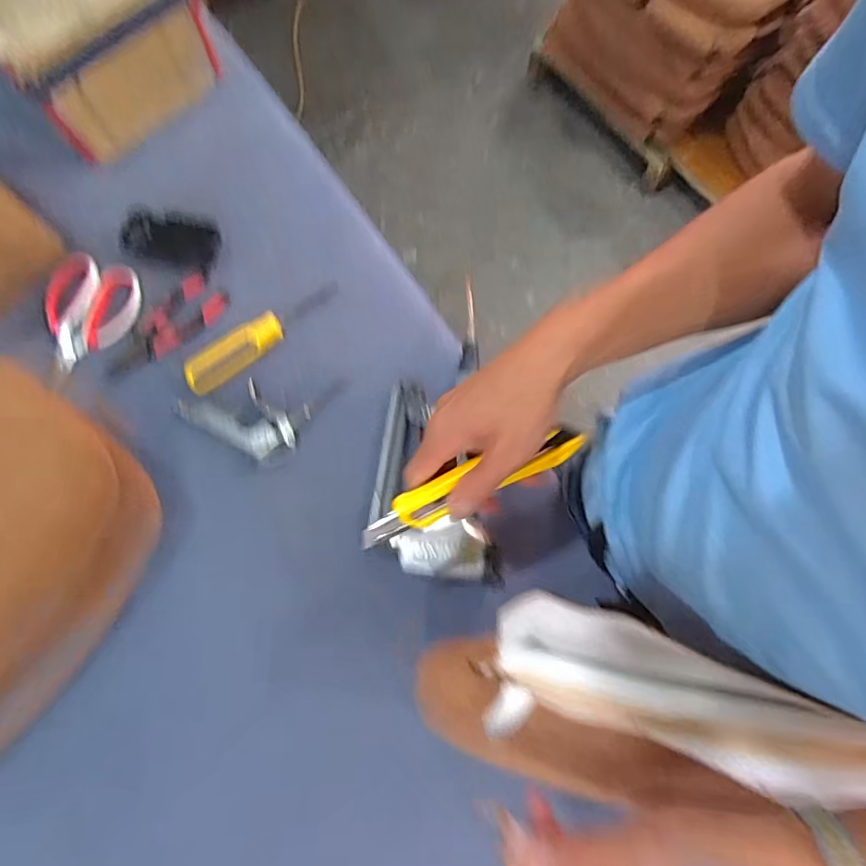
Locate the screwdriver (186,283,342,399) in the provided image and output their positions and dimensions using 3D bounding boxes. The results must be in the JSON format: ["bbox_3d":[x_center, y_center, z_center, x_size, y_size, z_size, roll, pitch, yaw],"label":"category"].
[{"bbox_3d":[-0.189,-0.112,0.588,0.191,0.032,0.038,-40,79,-9],"label":"screwdriver"}]

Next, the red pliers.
[{"bbox_3d":[-0.303,-0.117,0.593,0.145,0.014,0.055,-42,79,-9],"label":"red pliers"}]

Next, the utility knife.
[{"bbox_3d":[0.027,0.036,0.371,0.166,0.021,0.027,-21,77,-5],"label":"utility knife"}]

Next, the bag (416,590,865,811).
[{"bbox_3d":[0.145,0.181,0.337,0.318,0.035,0.109,7,76,7],"label":"bag"}]

